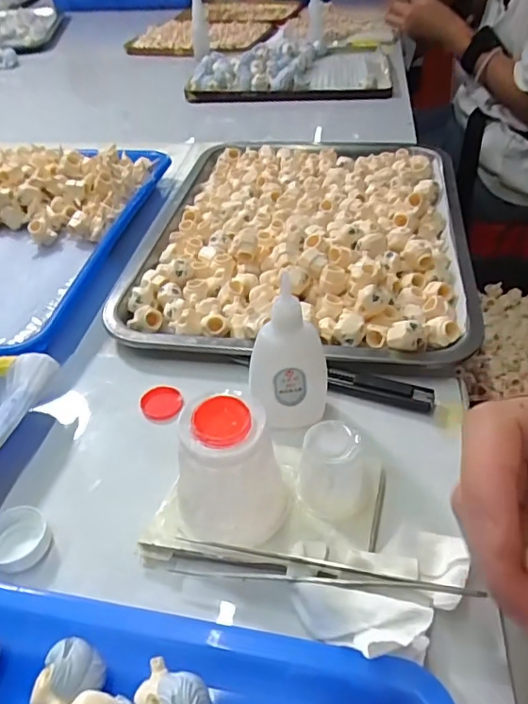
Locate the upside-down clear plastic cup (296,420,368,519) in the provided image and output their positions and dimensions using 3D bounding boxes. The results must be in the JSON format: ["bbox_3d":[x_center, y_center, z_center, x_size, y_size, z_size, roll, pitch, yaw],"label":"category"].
[{"bbox_3d":[0.033,0.060,0.269,0.032,0.040,0.031,-2,42,1],"label":"upside-down clear plastic cup"}]

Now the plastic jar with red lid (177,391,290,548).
[{"bbox_3d":[-0.015,0.057,0.256,0.052,0.067,0.047,-2,42,1],"label":"plastic jar with red lid"}]

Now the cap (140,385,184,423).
[{"bbox_3d":[-0.064,0.032,0.342,0.025,0.004,0.028,-1,42,3],"label":"cap"}]

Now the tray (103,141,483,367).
[{"bbox_3d":[0.034,-0.117,0.471,0.256,0.032,0.337,4,43,8],"label":"tray"}]

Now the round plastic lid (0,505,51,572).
[{"bbox_3d":[-0.122,0.092,0.270,0.031,0.008,0.030,-2,42,1],"label":"round plastic lid"}]

